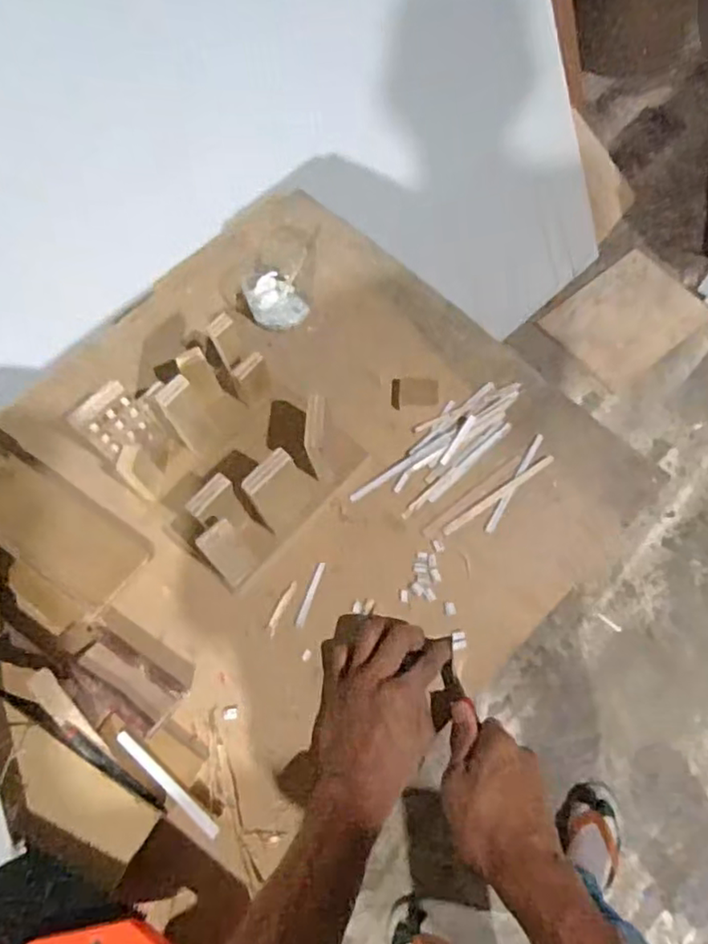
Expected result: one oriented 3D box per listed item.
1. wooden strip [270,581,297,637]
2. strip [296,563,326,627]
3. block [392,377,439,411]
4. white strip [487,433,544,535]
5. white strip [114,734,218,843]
[{"bbox_3d":[-0.063,0.118,0.555,0.009,0.004,0.048,23,70,11],"label":"wooden strip"},{"bbox_3d":[-0.038,0.108,0.562,0.008,0.004,0.057,18,75,8],"label":"strip"},{"bbox_3d":[0.059,-0.077,0.617,0.044,0.015,0.026,2,68,3],"label":"block"},{"bbox_3d":[0.150,0.010,0.594,0.008,0.004,0.110,29,71,13],"label":"white strip"},{"bbox_3d":[-0.145,0.242,0.494,0.106,0.008,0.010,39,74,16],"label":"white strip"}]

